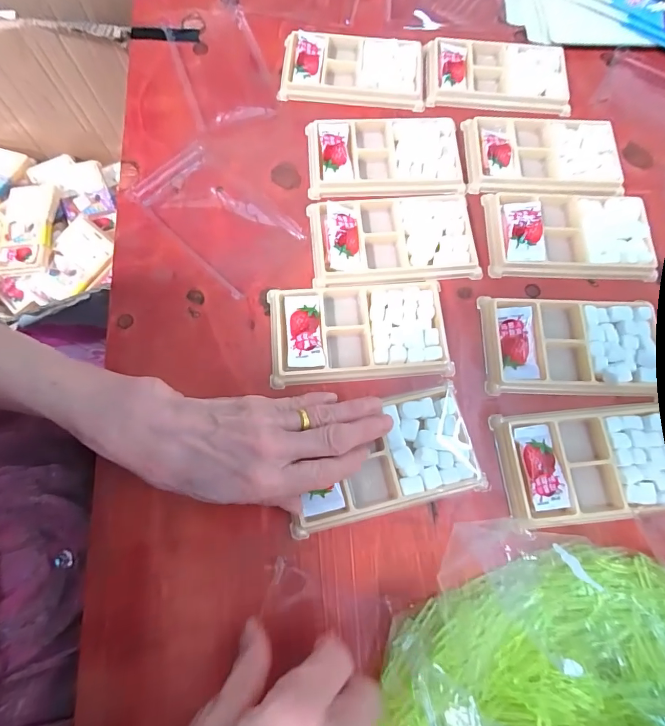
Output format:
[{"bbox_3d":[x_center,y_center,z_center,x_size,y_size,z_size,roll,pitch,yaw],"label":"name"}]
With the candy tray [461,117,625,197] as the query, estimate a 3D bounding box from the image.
[{"bbox_3d":[0.185,-0.183,0.359,0.134,0.020,0.082,1,73,0],"label":"candy tray"}]

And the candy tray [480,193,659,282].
[{"bbox_3d":[0.197,-0.106,0.335,0.132,0.021,0.075,2,73,0],"label":"candy tray"}]

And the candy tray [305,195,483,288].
[{"bbox_3d":[0.049,-0.103,0.328,0.134,0.012,0.078,-4,73,-2],"label":"candy tray"}]

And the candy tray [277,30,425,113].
[{"bbox_3d":[0.019,-0.277,0.379,0.131,0.013,0.077,3,73,1],"label":"candy tray"}]

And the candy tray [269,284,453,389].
[{"bbox_3d":[0.019,-0.024,0.305,0.133,0.010,0.073,-5,73,-2],"label":"candy tray"}]

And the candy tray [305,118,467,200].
[{"bbox_3d":[0.045,-0.181,0.351,0.131,0.008,0.080,0,73,0],"label":"candy tray"}]

